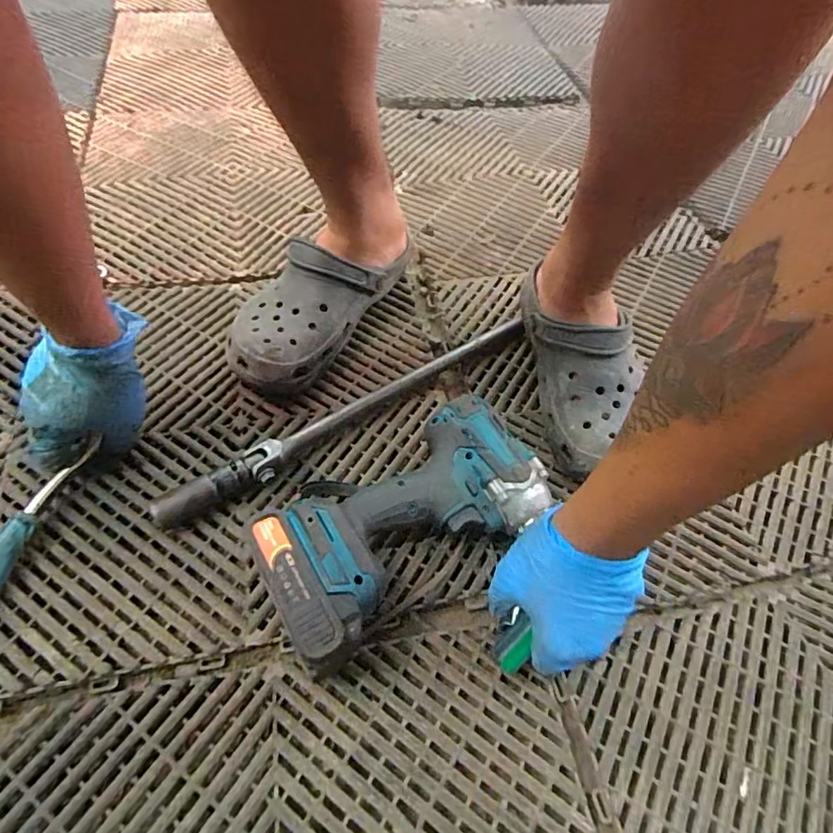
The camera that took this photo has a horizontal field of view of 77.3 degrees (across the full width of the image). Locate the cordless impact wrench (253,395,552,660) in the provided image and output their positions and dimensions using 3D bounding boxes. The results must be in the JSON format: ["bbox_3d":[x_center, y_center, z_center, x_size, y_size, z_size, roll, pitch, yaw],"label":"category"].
[{"bbox_3d":[-0.010,0.077,0.413,0.226,0.082,0.139,-30,63,-21],"label":"cordless impact wrench"}]

